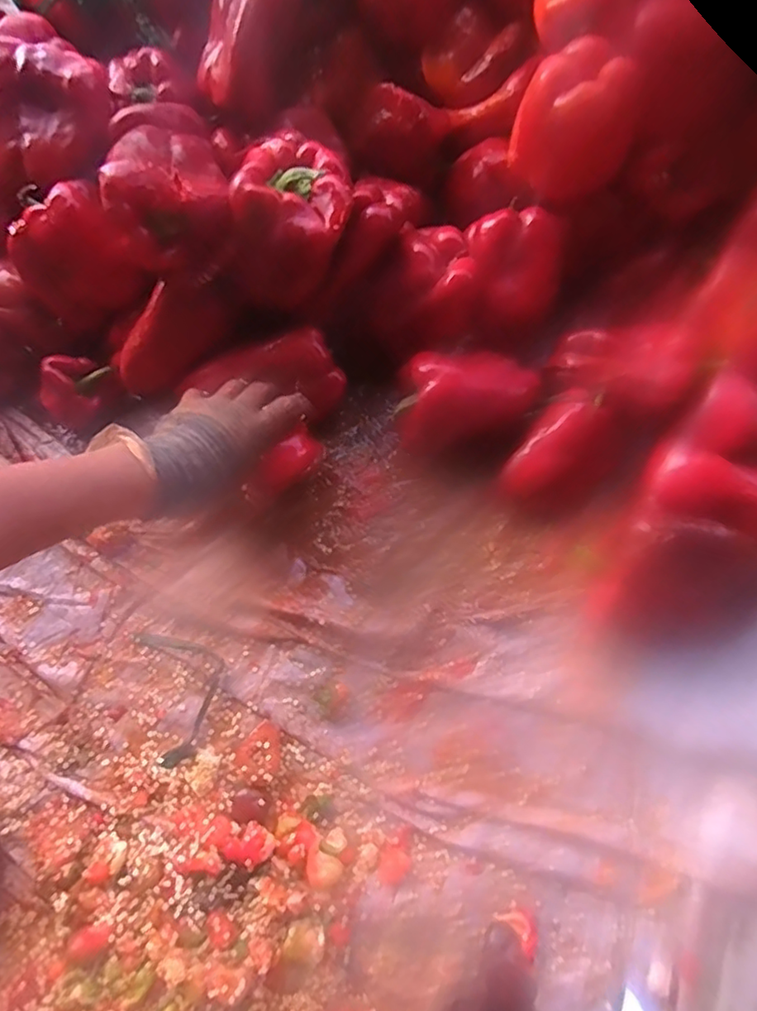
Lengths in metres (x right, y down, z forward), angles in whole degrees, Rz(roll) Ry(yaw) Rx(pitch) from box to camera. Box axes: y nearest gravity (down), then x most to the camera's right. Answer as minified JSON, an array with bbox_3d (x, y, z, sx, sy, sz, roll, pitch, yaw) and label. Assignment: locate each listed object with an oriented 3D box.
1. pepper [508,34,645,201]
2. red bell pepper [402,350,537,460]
[{"bbox_3d":[0.172,-0.324,0.484,0.096,0.097,0.073,25,74,11],"label":"pepper"},{"bbox_3d":[0.082,-0.083,0.506,0.119,0.088,0.073,6,72,5],"label":"red bell pepper"}]

